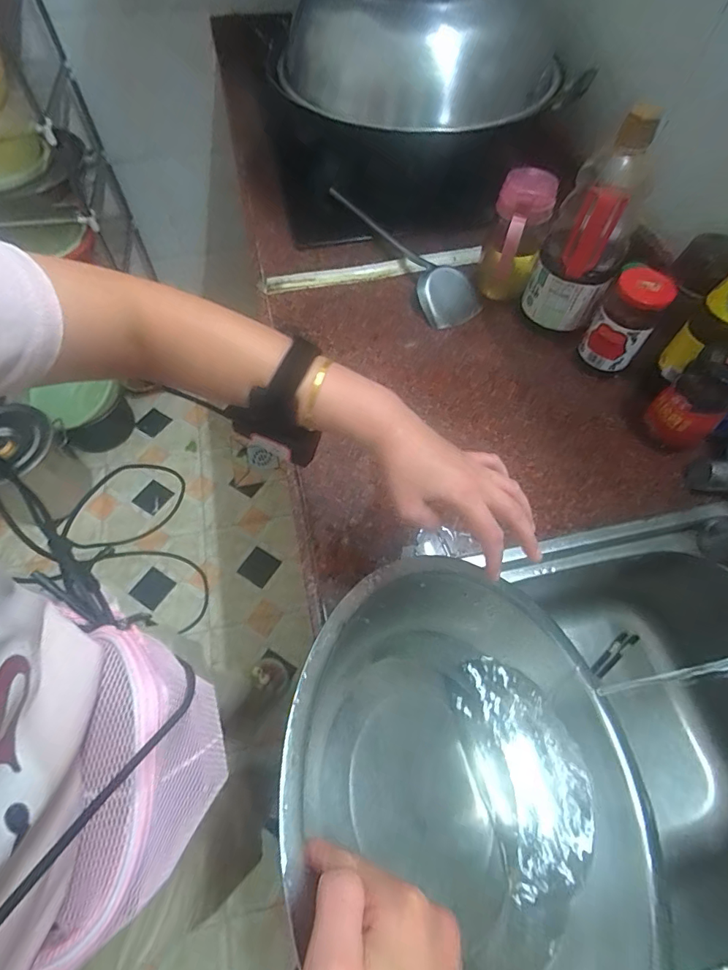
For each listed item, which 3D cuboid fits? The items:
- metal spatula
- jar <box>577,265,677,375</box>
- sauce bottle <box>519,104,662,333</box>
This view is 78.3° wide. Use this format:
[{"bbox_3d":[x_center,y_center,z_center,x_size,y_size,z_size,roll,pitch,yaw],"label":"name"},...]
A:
[{"bbox_3d":[0.066,-0.403,0.746,0.093,0.044,0.374,-23,63,-13],"label":"metal spatula"},{"bbox_3d":[0.337,-0.206,0.592,0.068,0.129,0.065,0,60,-1],"label":"jar"},{"bbox_3d":[0.292,-0.328,0.585,0.103,0.250,0.117,22,62,12],"label":"sauce bottle"}]

